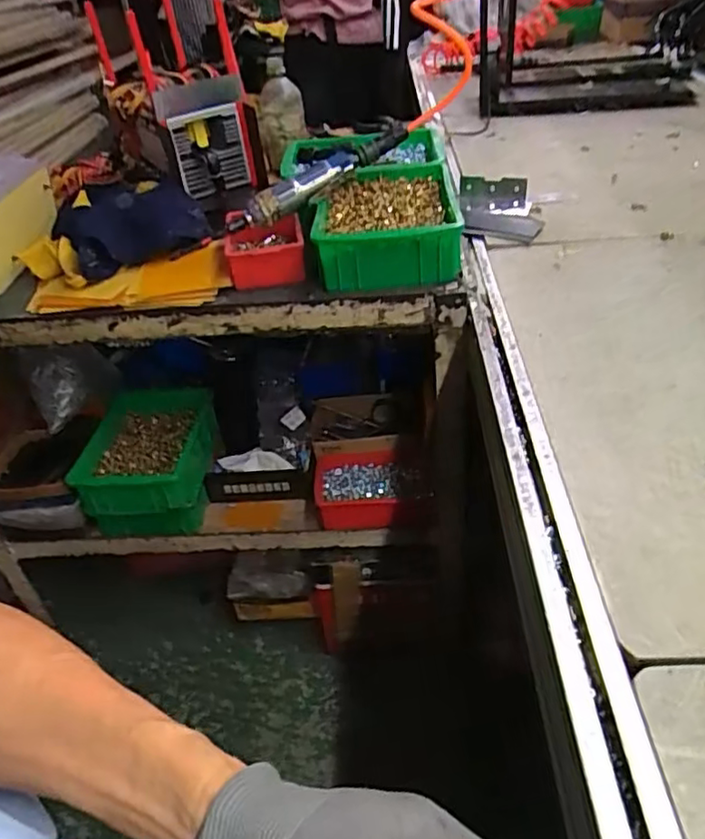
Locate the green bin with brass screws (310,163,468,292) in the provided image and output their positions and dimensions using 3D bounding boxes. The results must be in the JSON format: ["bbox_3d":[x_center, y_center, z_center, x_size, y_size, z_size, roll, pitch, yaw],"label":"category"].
[{"bbox_3d":[0.044,-0.252,0.815,0.176,0.081,0.237,-5,38,2],"label":"green bin with brass screws"}]

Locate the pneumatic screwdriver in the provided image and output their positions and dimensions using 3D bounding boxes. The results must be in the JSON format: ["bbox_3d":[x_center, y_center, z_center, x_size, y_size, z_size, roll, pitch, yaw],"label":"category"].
[{"bbox_3d":[-0.042,-0.314,0.797,0.269,0.045,0.039,-32,41,-3],"label":"pneumatic screwdriver"}]

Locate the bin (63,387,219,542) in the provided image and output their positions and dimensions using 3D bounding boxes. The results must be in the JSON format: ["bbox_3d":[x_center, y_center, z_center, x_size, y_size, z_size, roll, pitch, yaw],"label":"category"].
[{"bbox_3d":[-0.338,0.067,1.042,0.203,0.116,0.250,-7,38,-1],"label":"bin"}]

